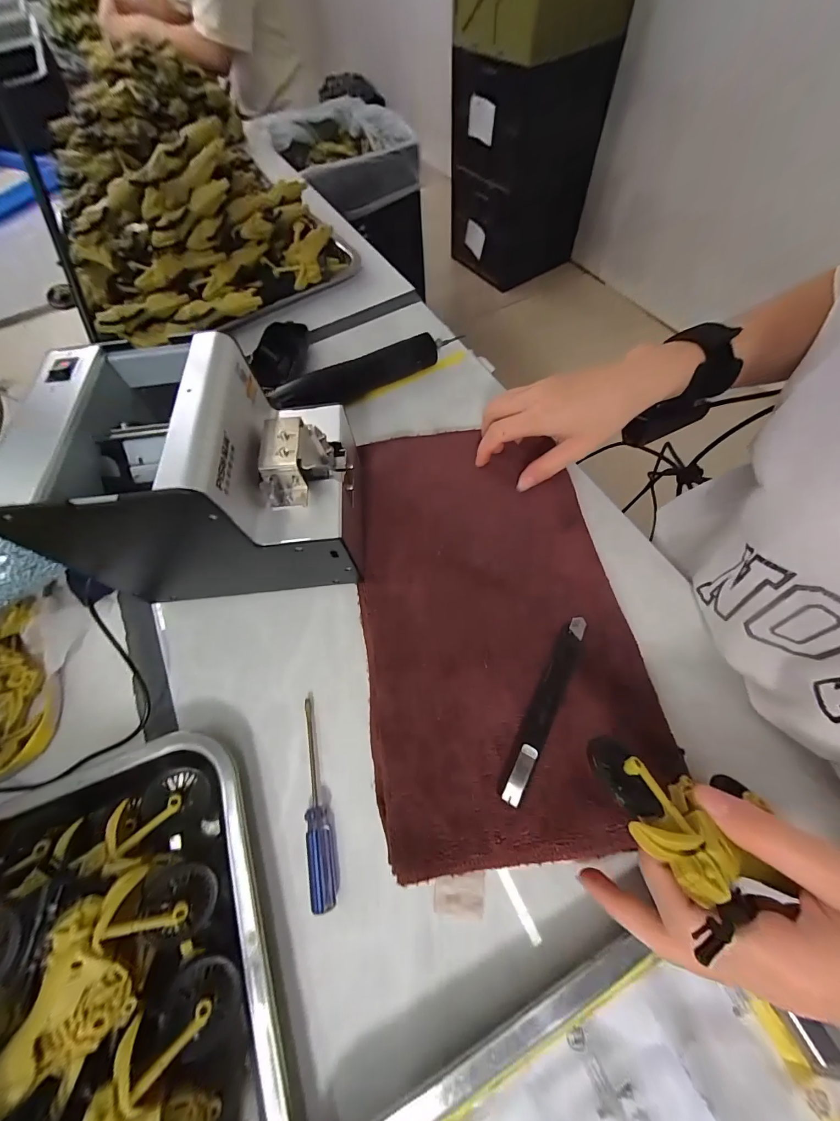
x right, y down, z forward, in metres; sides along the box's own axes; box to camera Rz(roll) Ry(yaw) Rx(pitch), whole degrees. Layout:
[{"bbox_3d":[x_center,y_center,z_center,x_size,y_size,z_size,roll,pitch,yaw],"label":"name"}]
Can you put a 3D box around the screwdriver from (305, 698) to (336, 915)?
[{"bbox_3d":[-0.070,0.157,0.247,0.015,0.015,0.118,-12,64,-2],"label":"screwdriver"}]

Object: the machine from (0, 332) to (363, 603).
[{"bbox_3d":[-0.143,-0.057,0.271,0.174,0.142,0.127,-4,64,2],"label":"machine"}]

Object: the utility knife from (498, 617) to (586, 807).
[{"bbox_3d":[0.087,0.096,0.253,0.018,0.010,0.132,25,68,15],"label":"utility knife"}]

